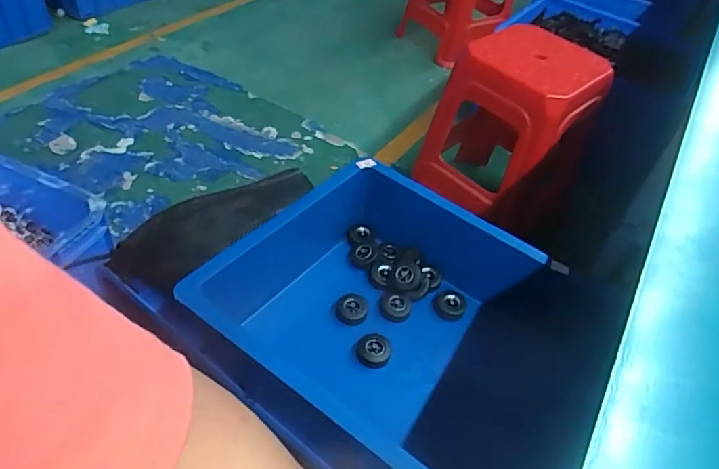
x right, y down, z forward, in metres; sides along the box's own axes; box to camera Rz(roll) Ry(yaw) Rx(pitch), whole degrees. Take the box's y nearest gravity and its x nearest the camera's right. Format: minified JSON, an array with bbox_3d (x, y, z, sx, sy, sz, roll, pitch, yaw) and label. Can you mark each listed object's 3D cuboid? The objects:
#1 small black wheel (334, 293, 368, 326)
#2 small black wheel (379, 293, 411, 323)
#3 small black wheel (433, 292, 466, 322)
[{"bbox_3d":[-0.009,0.089,0.611,0.036,0.016,0.038,4,46,-4],"label":"small black wheel"},{"bbox_3d":[0.043,0.087,0.619,0.038,0.015,0.032,21,47,13],"label":"small black wheel"},{"bbox_3d":[0.111,0.089,0.632,0.039,0.014,0.037,4,46,-4],"label":"small black wheel"}]

